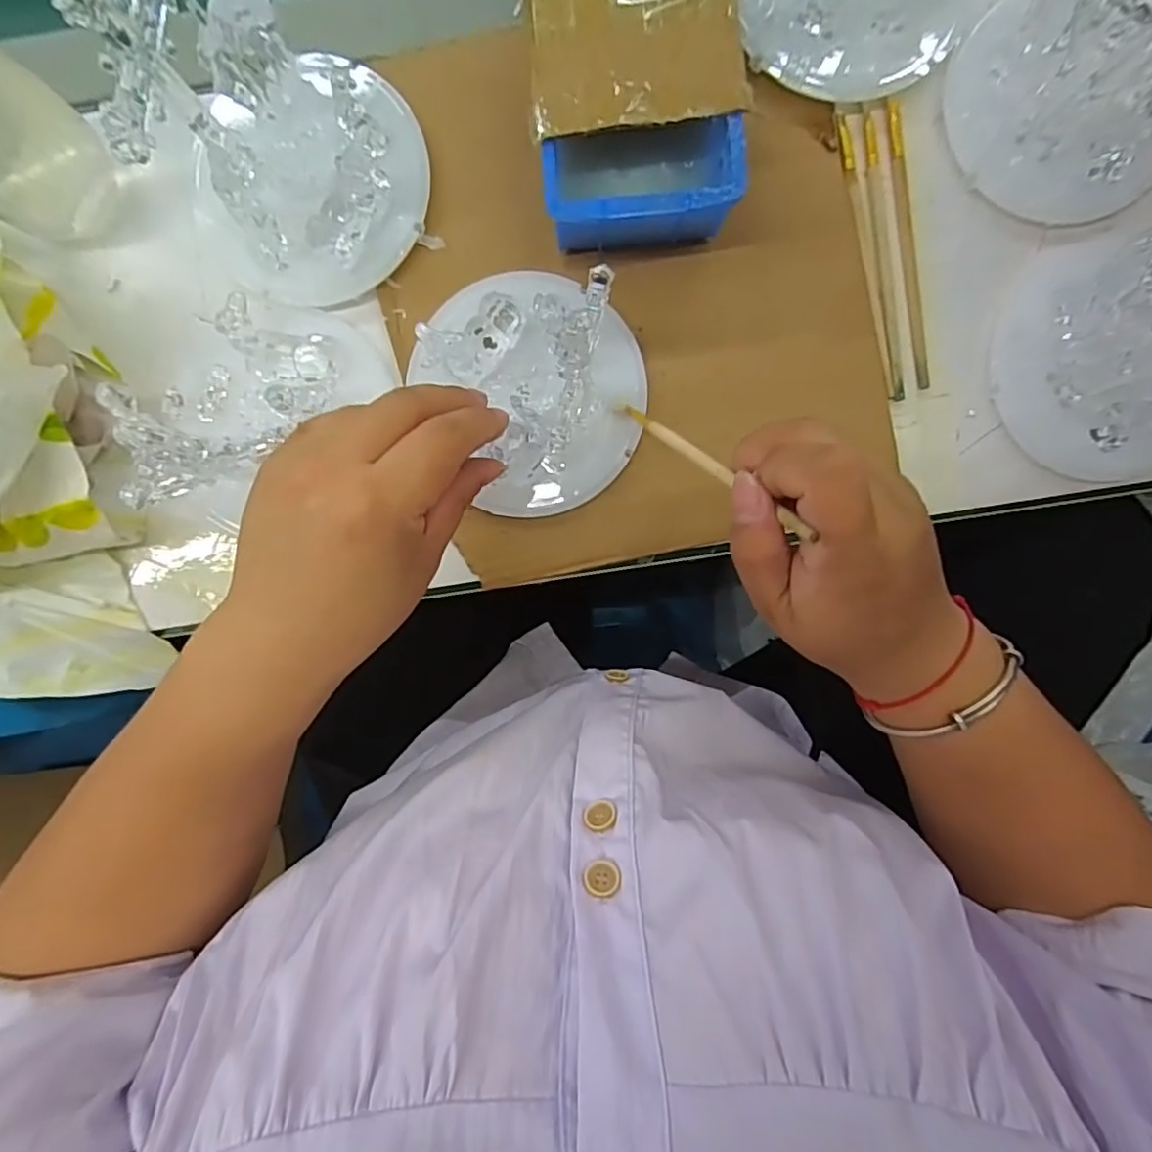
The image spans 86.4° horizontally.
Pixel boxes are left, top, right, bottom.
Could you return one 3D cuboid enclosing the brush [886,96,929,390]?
[{"bbox_3d":[0.186,-0.184,0.341,0.008,0.004,0.156,-8,92,1],"label":"brush"}]

